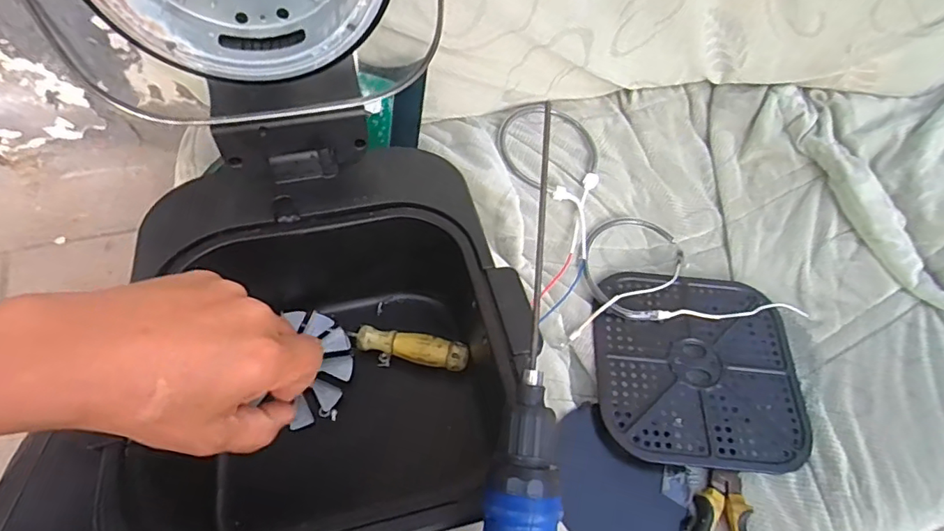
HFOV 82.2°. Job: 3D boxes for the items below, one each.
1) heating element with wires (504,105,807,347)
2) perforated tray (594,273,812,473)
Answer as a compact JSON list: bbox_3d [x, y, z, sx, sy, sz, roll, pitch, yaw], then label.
[{"bbox_3d":[0.192,-0.067,0.643,0.282,0.041,0.314,-10,65,-8],"label":"heating element with wires"},{"bbox_3d":[0.243,0.106,0.590,0.215,0.034,0.217,6,64,-1],"label":"perforated tray"}]

